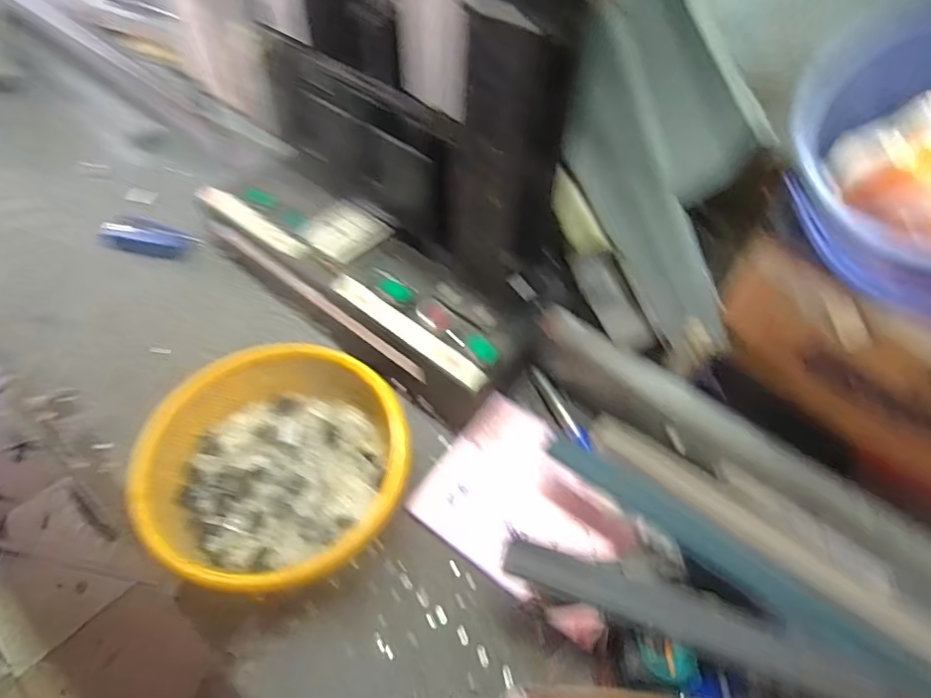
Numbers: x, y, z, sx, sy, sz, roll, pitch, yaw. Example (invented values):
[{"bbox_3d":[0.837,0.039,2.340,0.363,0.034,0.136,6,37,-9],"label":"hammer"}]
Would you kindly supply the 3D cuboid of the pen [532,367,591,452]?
[{"bbox_3d":[0.107,0.066,0.619,0.015,0.012,0.116,-19,55,-18],"label":"pen"}]

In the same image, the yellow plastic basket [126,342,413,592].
[{"bbox_3d":[-0.172,0.113,0.520,0.220,0.093,0.218,2,51,-2],"label":"yellow plastic basket"}]

